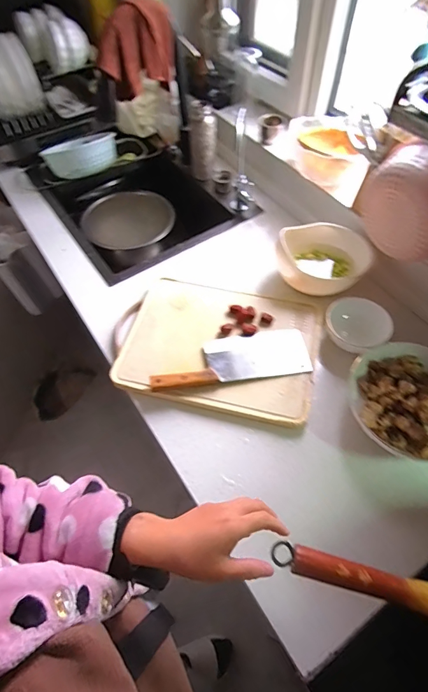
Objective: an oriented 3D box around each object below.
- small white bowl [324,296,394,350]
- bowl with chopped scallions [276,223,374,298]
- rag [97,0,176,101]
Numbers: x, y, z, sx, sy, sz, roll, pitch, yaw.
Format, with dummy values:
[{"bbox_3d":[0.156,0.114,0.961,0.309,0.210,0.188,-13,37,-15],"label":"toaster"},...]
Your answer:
[{"bbox_3d":[0.280,-0.036,0.763,0.121,0.067,0.117,-2,56,3],"label":"small white bowl"},{"bbox_3d":[0.232,-0.191,0.830,0.175,0.092,0.150,22,60,18],"label":"bowl with chopped scallions"},{"bbox_3d":[-0.171,-0.651,0.850,0.169,0.152,0.088,-7,56,0],"label":"rag"}]

